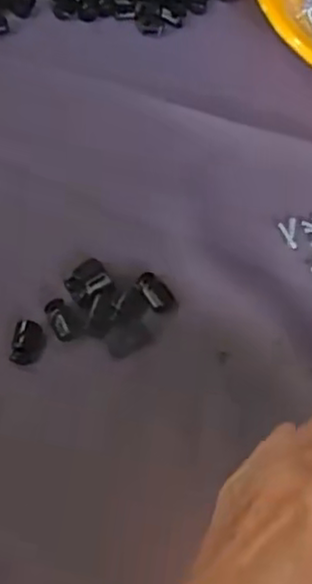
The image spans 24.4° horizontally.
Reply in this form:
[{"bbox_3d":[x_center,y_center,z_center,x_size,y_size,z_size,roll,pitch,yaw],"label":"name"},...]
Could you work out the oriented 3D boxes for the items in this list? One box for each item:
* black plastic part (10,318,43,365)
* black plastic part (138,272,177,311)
[{"bbox_3d":[-0.063,0.024,0.347,0.013,0.004,0.022,10,63,8],"label":"black plastic part"},{"bbox_3d":[0.000,0.000,0.354,0.012,0.004,0.022,-34,66,-15],"label":"black plastic part"}]

